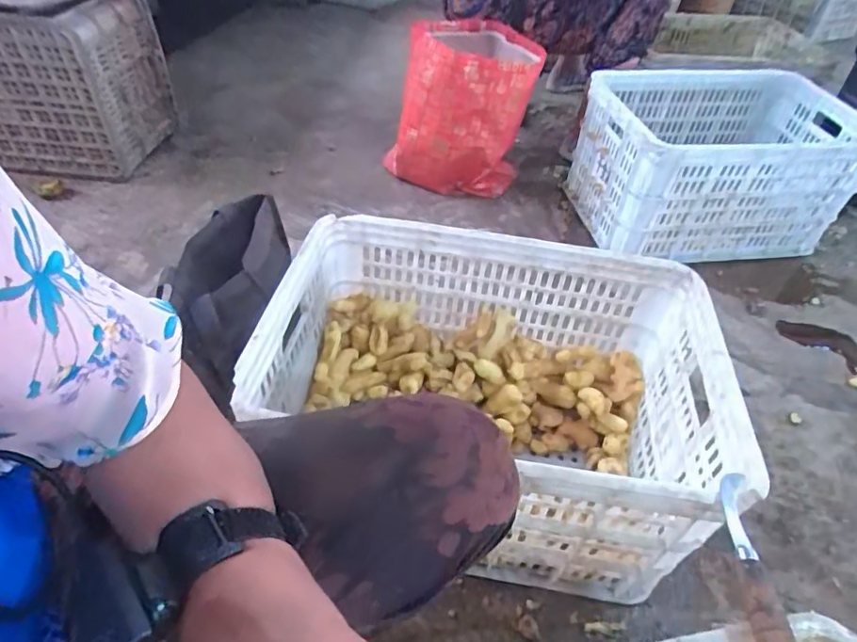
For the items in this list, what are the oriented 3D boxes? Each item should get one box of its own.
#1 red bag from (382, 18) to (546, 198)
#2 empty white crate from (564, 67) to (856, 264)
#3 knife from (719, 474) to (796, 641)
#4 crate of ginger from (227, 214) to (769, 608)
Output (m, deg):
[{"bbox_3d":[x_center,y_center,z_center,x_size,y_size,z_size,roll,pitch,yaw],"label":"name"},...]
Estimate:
[{"bbox_3d":[0.066,-0.479,1.254,0.331,0.339,0.210,20,48,14],"label":"red bag"},{"bbox_3d":[0.635,-0.352,1.224,0.534,0.304,0.349,-3,46,-7],"label":"empty white crate"},{"bbox_3d":[0.262,0.200,0.432,0.023,0.027,0.182,13,32,8],"label":"knife"},{"bbox_3d":[0.083,0.109,0.712,0.539,0.297,0.350,9,46,4],"label":"crate of ginger"}]

